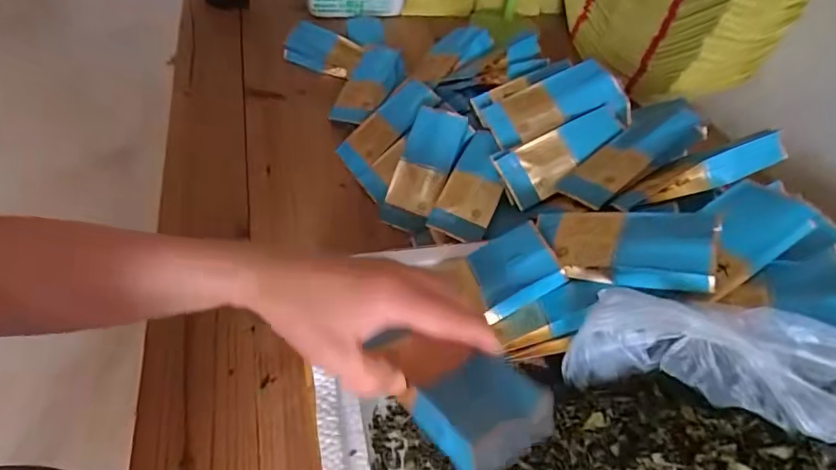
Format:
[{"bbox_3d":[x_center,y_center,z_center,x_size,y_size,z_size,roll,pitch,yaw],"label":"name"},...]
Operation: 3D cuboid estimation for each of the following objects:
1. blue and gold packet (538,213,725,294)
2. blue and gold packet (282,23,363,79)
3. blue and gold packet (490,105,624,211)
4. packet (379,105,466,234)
[{"bbox_3d":[0.145,0.008,0.349,0.119,0.018,0.057,1,56,35],"label":"blue and gold packet"},{"bbox_3d":[-0.127,-0.252,0.656,0.097,0.035,0.050,19,50,9],"label":"blue and gold packet"},{"bbox_3d":[0.138,-0.079,0.460,0.124,0.016,0.056,-31,90,-1],"label":"blue and gold packet"},{"bbox_3d":[0.004,-0.067,0.494,0.055,0.019,0.125,22,89,12],"label":"packet"}]

